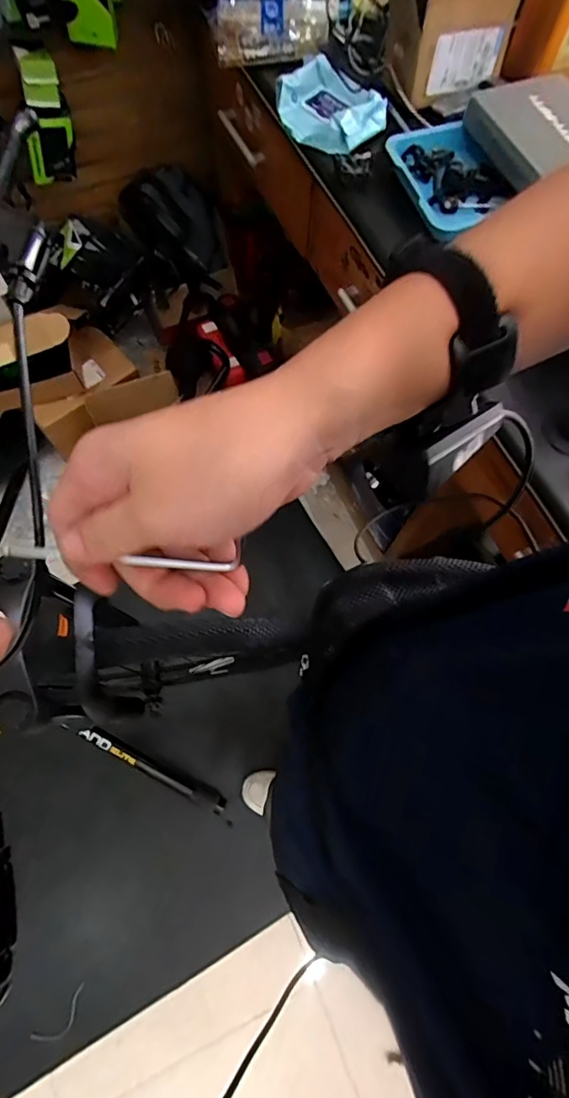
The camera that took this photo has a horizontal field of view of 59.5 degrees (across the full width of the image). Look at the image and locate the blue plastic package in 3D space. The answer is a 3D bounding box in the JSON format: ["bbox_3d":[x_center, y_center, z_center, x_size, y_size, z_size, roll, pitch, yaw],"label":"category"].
[{"bbox_3d":[0.075,-0.723,0.815,0.175,0.041,0.135,36,73,11],"label":"blue plastic package"}]

